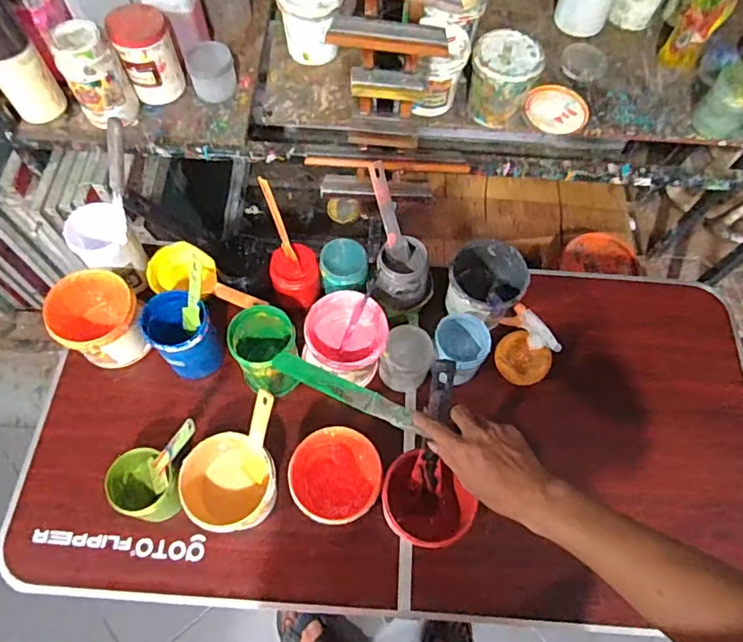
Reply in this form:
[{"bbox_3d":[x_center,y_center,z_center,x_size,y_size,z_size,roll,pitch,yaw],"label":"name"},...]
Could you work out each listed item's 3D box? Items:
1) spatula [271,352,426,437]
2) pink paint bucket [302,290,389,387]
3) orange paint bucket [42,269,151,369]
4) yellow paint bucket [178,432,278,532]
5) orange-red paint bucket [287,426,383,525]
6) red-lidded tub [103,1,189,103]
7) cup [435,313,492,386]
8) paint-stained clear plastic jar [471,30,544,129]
[{"bbox_3d":[-0.042,0.089,0.696,0.235,0.013,0.032,21,65,30],"label":"spatula"},{"bbox_3d":[-0.044,0.033,0.860,0.128,0.121,0.131,1,65,-2],"label":"pink paint bucket"},{"bbox_3d":[-0.432,0.004,0.853,0.125,0.119,0.128,-35,71,-16],"label":"orange paint bucket"},{"bbox_3d":[-0.205,0.236,0.760,0.133,0.118,0.127,1,65,-2],"label":"yellow paint bucket"},{"bbox_3d":[-0.052,0.233,0.776,0.133,0.098,0.127,1,65,-2],"label":"orange-red paint bucket"},{"bbox_3d":[-0.418,-0.496,0.996,0.105,0.148,0.106,-19,68,-11],"label":"red-lidded tub"},{"bbox_3d":[0.148,0.041,0.876,0.091,0.073,0.090,28,68,10],"label":"cup"},{"bbox_3d":[0.250,-0.466,1.009,0.120,0.120,0.123,1,65,-2],"label":"paint-stained clear plastic jar"}]

